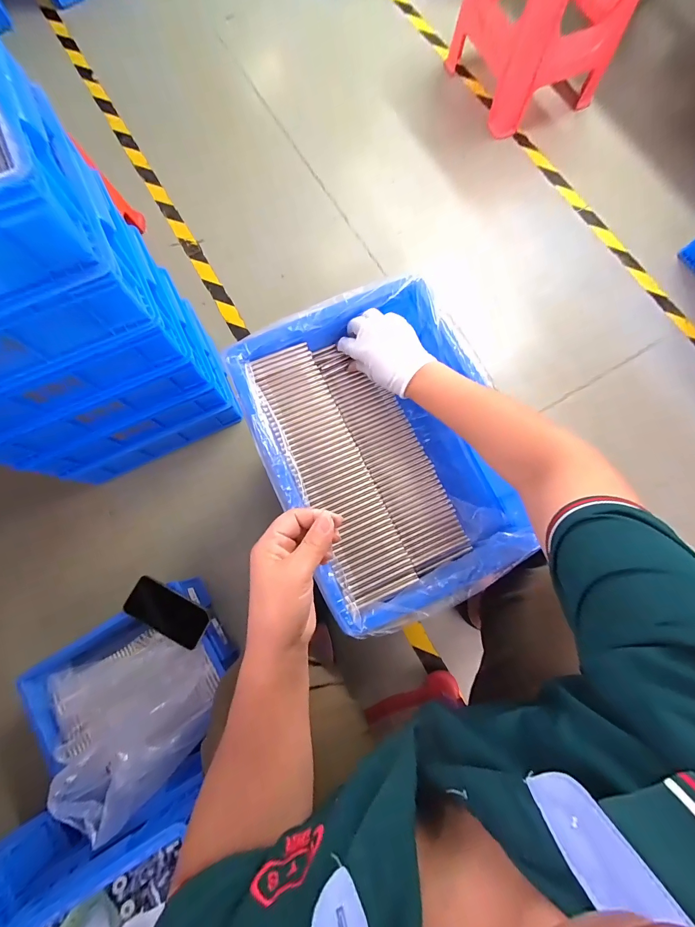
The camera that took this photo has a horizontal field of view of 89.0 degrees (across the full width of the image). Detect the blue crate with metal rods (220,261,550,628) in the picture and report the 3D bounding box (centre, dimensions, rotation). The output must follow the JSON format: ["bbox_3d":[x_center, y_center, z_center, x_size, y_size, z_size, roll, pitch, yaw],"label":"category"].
[{"bbox_3d":[0.049,-0.021,0.506,0.301,0.123,0.413,-22,79,-5],"label":"blue crate with metal rods"}]

